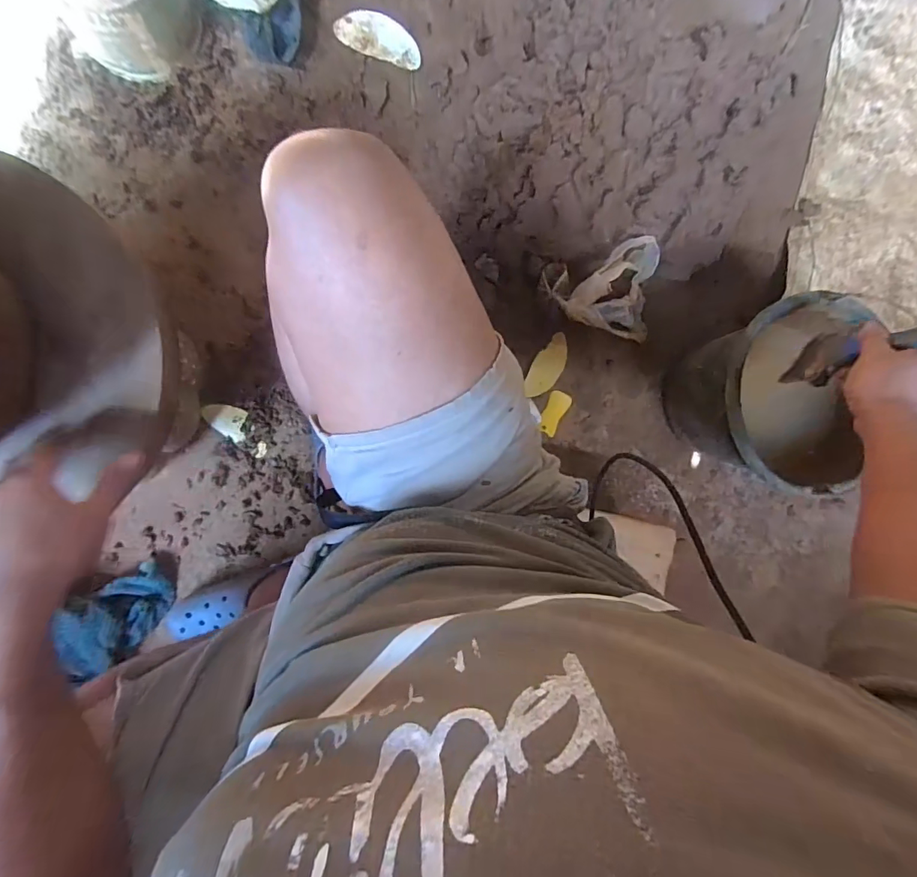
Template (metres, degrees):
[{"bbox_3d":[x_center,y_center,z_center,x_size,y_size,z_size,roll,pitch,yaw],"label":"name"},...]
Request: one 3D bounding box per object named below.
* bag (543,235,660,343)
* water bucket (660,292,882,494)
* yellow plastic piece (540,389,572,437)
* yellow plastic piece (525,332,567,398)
[{"bbox_3d":[0.241,-0.228,0.757,0.166,0.095,0.150,-13,93,-7],"label":"bag"},{"bbox_3d":[0.456,-0.064,0.728,0.224,0.209,0.267,1,92,-7],"label":"water bucket"},{"bbox_3d":[0.166,-0.044,0.793,0.036,0.006,0.077,27,88,-7],"label":"yellow plastic piece"},{"bbox_3d":[0.154,-0.124,0.789,0.050,0.008,0.119,28,88,-7],"label":"yellow plastic piece"}]

